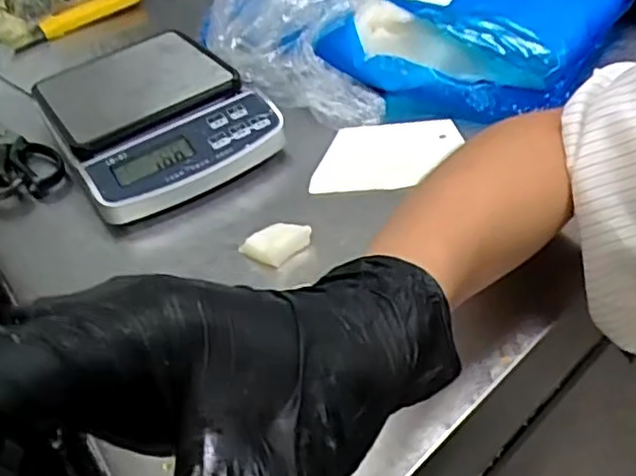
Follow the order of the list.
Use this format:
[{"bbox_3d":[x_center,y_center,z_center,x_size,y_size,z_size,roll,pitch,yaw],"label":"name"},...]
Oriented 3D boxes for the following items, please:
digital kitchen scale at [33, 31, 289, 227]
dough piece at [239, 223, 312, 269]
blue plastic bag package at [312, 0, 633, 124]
[{"bbox_3d":[-0.141,-0.106,0.570,0.156,0.044,0.213,-28,43,-18],"label":"digital kitchen scale"},{"bbox_3d":[-0.028,0.001,0.452,0.040,0.012,0.034,-34,45,-24],"label":"dough piece"},{"bbox_3d":[0.144,-0.182,0.592,0.203,0.073,0.219,16,48,29],"label":"blue plastic bag package"}]

